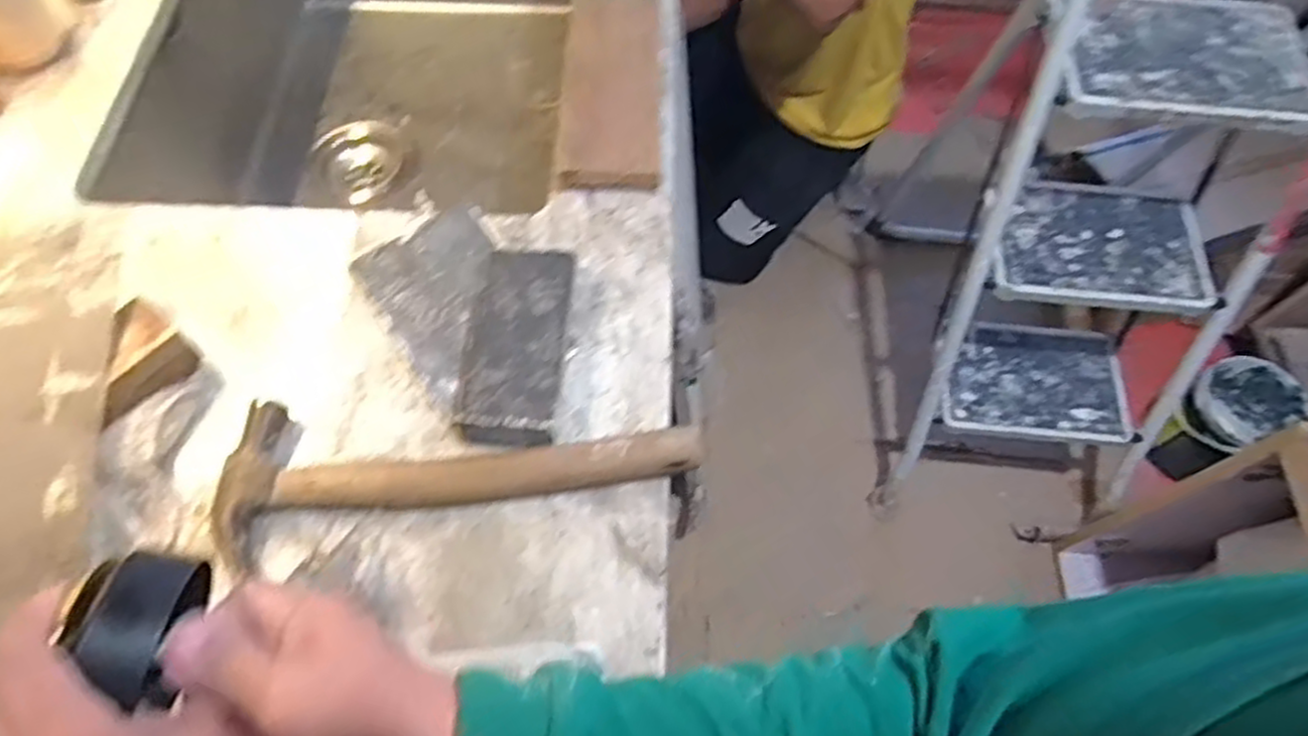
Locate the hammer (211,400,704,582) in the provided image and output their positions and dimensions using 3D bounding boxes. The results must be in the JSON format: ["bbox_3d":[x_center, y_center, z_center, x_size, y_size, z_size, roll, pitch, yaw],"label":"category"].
[{"bbox_3d":[-0.116,0.054,0.457,0.280,0.028,0.092,-7,63,-4],"label":"hammer"}]

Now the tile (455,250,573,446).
[{"bbox_3d":[-0.089,-0.017,0.494,0.062,0.027,0.132,2,63,1],"label":"tile"}]

